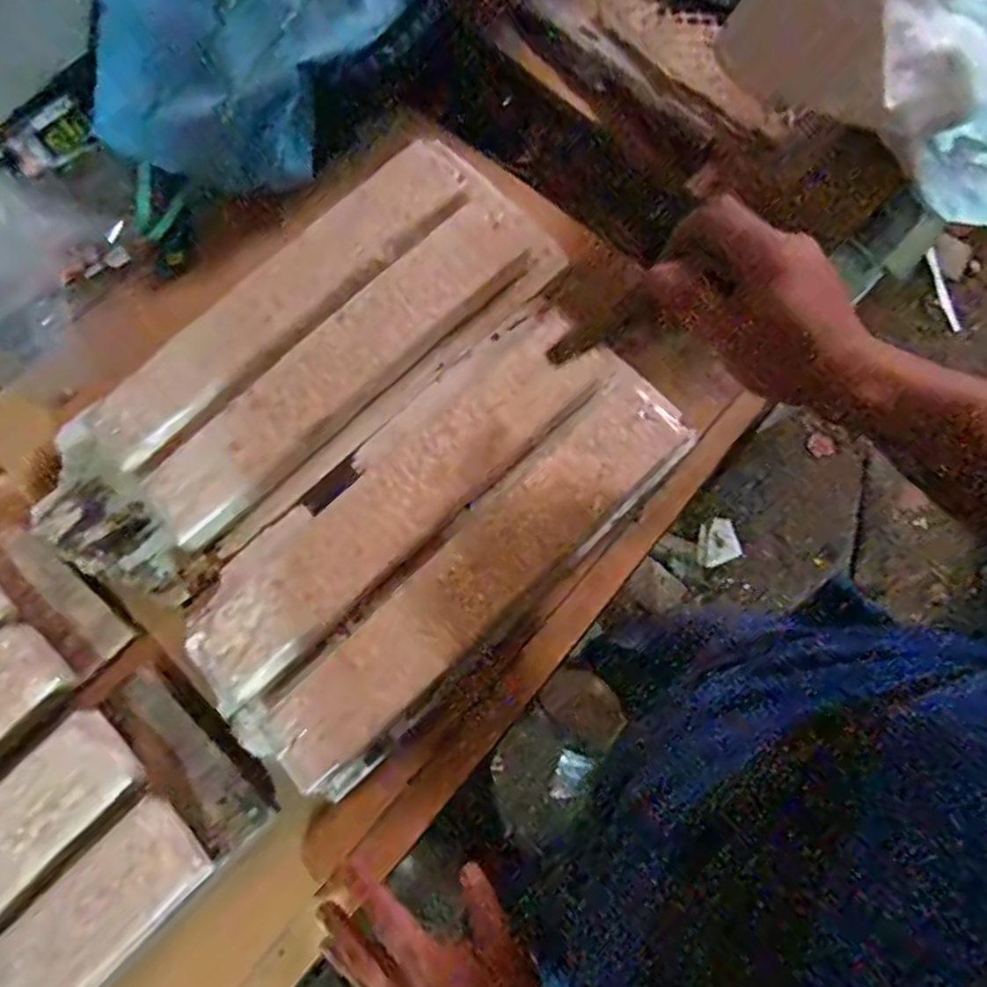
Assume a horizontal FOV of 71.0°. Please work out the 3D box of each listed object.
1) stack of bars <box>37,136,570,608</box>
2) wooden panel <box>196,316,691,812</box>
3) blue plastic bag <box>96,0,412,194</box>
[{"bbox_3d":[-0.166,-0.103,0.574,0.478,0.046,0.175,-41,80,-8],"label":"stack of bars"},{"bbox_3d":[-0.047,0.030,0.528,0.401,0.034,0.189,-43,80,-8],"label":"wooden panel"},{"bbox_3d":[-0.215,-0.396,0.613,0.239,0.115,0.227,20,78,5],"label":"blue plastic bag"}]

